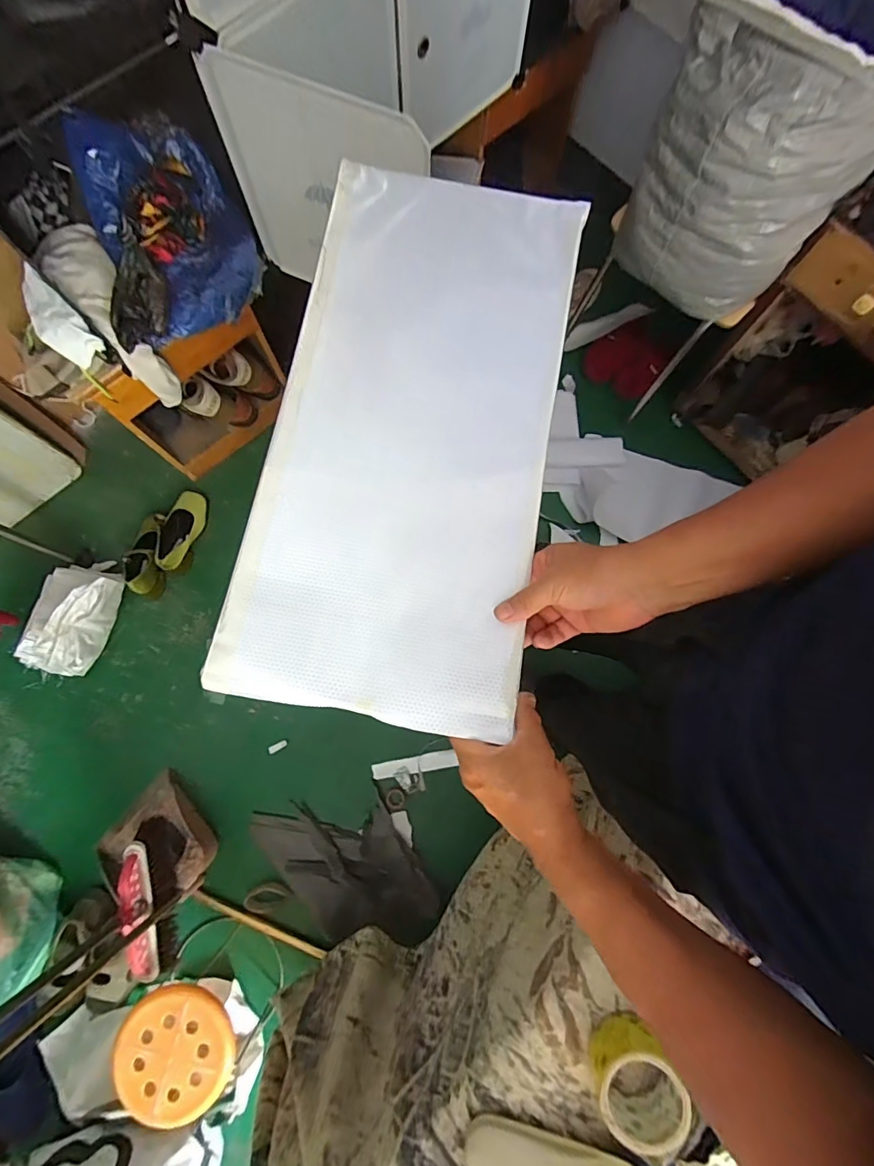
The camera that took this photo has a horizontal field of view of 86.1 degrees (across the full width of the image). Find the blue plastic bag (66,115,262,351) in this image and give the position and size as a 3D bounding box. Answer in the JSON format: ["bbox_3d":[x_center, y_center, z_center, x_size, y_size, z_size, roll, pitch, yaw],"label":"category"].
[{"bbox_3d":[-0.498,-0.659,0.872,0.267,0.151,0.368,-31,80,-6],"label":"blue plastic bag"}]

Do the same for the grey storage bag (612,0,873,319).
[{"bbox_3d":[0.645,-0.872,0.874,0.370,0.398,0.499,37,81,7],"label":"grey storage bag"}]

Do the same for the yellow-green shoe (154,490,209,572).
[{"bbox_3d":[-0.724,-0.149,1.342,0.091,0.071,0.239,12,79,2],"label":"yellow-green shoe"}]

